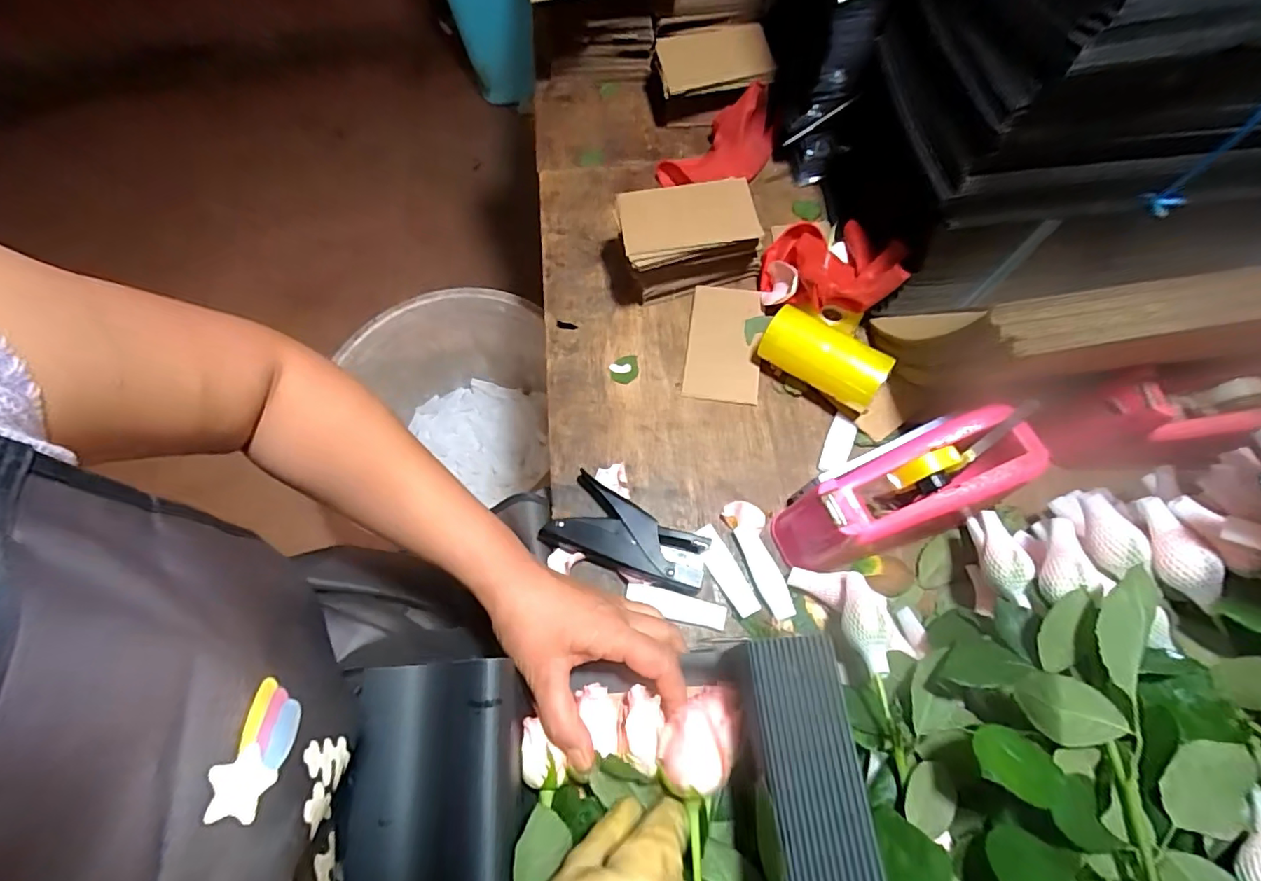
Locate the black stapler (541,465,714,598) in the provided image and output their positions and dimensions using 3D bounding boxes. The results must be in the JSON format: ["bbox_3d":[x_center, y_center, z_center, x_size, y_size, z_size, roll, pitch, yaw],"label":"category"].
[{"bbox_3d":[-0.001,0.088,0.503,0.146,0.021,0.069,21,69,11],"label":"black stapler"}]

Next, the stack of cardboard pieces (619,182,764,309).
[{"bbox_3d":[0.058,-0.212,0.584,0.150,0.092,0.089,-12,67,-3],"label":"stack of cardboard pieces"}]

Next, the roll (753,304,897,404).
[{"bbox_3d":[0.191,-0.083,0.542,0.124,0.052,0.054,31,72,14],"label":"roll"}]

